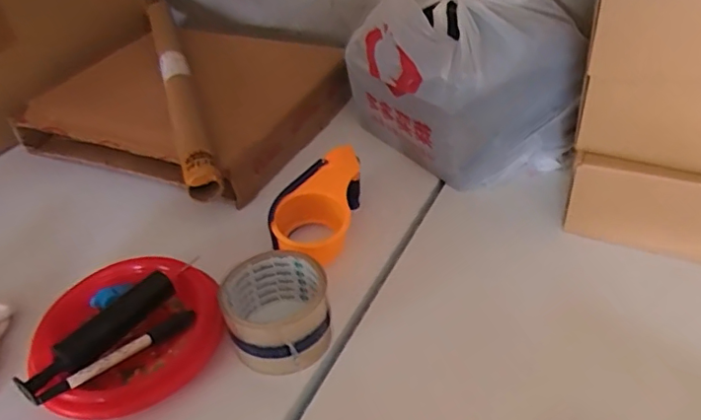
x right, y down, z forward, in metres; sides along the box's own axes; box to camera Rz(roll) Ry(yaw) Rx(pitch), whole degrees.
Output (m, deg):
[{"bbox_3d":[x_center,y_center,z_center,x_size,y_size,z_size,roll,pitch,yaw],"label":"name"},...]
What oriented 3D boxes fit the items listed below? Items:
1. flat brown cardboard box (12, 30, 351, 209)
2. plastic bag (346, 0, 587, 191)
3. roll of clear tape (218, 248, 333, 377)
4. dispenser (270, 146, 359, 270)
[{"bbox_3d":[-0.231,-0.146,0.788,0.392,0.086,0.289,16,43,25],"label":"flat brown cardboard box"},{"bbox_3d":[0.132,-0.151,0.657,0.206,0.195,0.195,-16,40,-13],"label":"plastic bag"},{"bbox_3d":[-0.062,0.091,0.484,0.083,0.065,0.085,-4,38,3],"label":"roll of clear tape"},{"bbox_3d":[-0.030,-0.002,0.587,0.078,0.062,0.138,6,40,14],"label":"dispenser"}]

